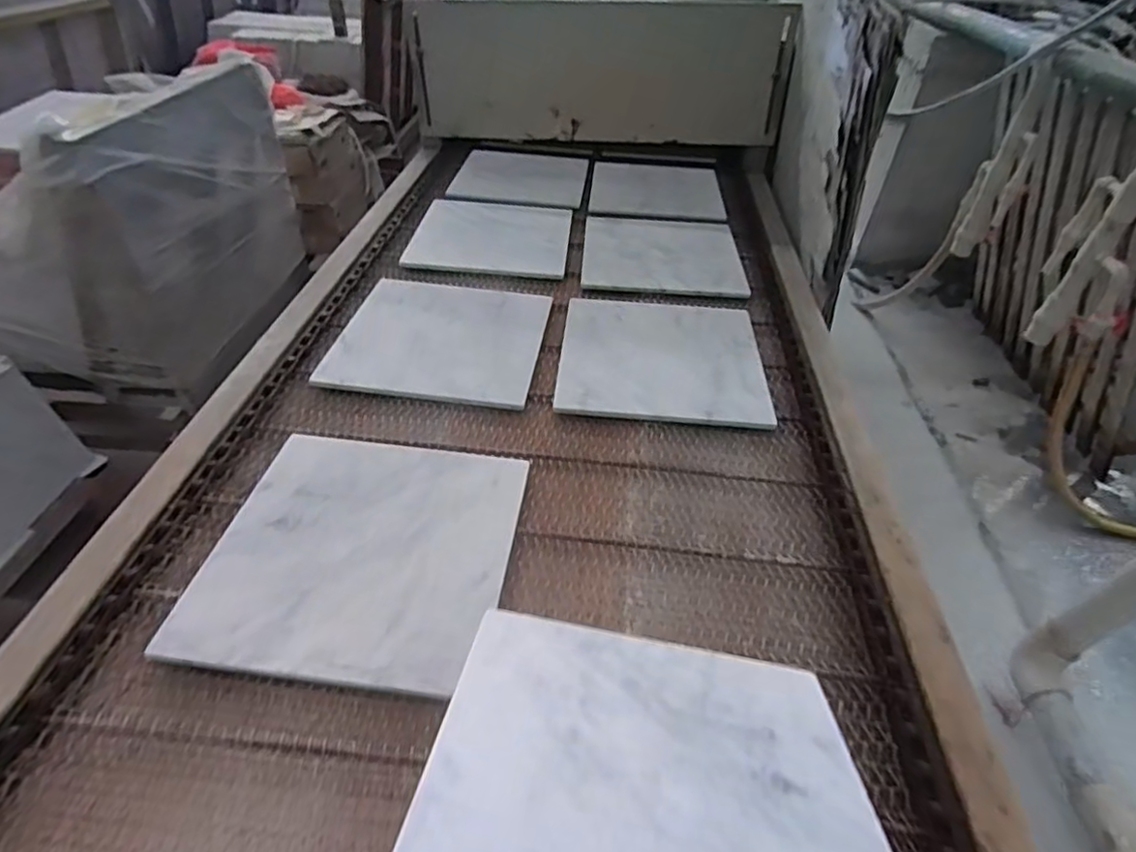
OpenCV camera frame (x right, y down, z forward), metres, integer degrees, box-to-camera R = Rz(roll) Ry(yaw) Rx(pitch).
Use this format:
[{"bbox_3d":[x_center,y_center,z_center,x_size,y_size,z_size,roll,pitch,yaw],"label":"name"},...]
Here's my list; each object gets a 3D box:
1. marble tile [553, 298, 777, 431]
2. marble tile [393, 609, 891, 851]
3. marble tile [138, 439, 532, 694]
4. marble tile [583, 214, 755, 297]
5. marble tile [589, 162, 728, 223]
[{"bbox_3d":[0.144,-0.108,0.975,0.300,0.014,0.293,5,42,2],"label":"marble tile"},{"bbox_3d":[0.060,0.238,0.436,0.297,0.010,0.298,11,18,2],"label":"marble tile"},{"bbox_3d":[-0.213,0.125,0.676,0.298,0.013,0.300,6,41,3],"label":"marble tile"},{"bbox_3d":[0.184,-0.338,1.242,0.300,0.016,0.292,5,42,2],"label":"marble tile"},{"bbox_3d":[0.205,-0.554,1.485,0.295,0.005,0.317,5,42,2],"label":"marble tile"}]

